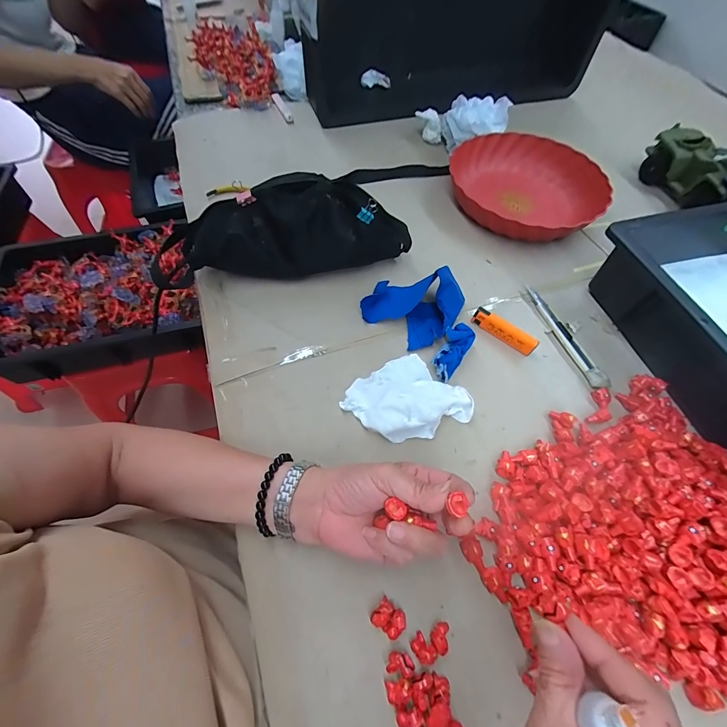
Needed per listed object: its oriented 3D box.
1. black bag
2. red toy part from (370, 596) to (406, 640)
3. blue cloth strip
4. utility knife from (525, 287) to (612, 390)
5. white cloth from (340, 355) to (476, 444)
[{"bbox_3d":[-0.085,-0.174,0.444,0.353,0.102,0.086,-9,61,-6],"label":"black bag"},{"bbox_3d":[0.021,0.207,0.280,0.026,0.008,0.021,31,64,15],"label":"red toy part"},{"bbox_3d":[0.074,-0.065,0.412,0.105,0.053,0.150,-39,68,-21],"label":"blue cloth strip"},{"bbox_3d":[0.252,-0.036,0.432,0.021,0.010,0.154,-16,62,-10],"label":"utility knife"},{"bbox_3d":[0.046,0.037,0.365,0.114,0.032,0.096,-29,65,-17],"label":"white cloth"}]

